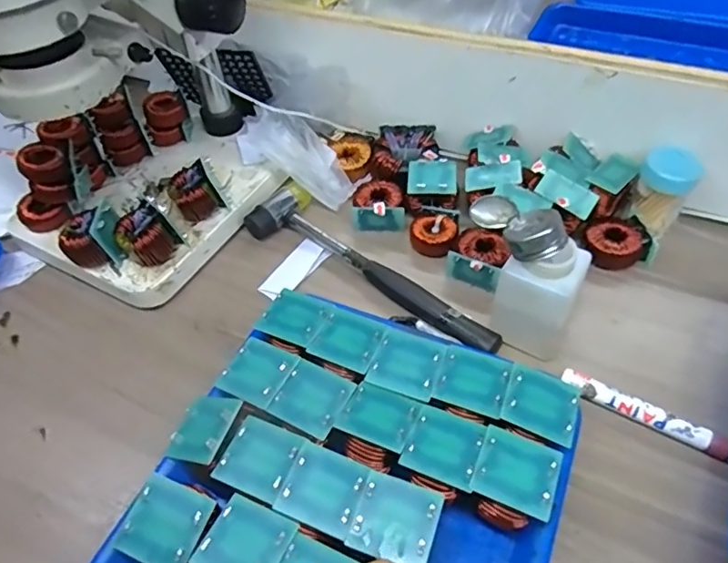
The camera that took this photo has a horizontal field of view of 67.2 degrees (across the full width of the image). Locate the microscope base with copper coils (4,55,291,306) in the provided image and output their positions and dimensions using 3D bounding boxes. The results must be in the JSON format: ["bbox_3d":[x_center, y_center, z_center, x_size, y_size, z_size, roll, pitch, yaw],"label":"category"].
[{"bbox_3d":[-0.207,-0.097,0.533,0.187,0.090,0.216,26,56,24],"label":"microscope base with copper coils"}]

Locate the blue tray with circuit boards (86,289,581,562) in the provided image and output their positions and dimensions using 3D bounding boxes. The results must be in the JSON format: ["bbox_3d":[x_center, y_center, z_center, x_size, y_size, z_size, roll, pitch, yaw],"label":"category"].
[{"bbox_3d":[-0.024,0.164,0.326,0.245,0.054,0.308,18,53,19],"label":"blue tray with circuit boards"}]

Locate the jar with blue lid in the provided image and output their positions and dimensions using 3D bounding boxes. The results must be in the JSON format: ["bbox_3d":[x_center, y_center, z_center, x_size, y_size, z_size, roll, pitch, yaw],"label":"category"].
[{"bbox_3d":[0.261,-0.081,0.488,0.040,0.071,0.045,-10,49,-4],"label":"jar with blue lid"}]

